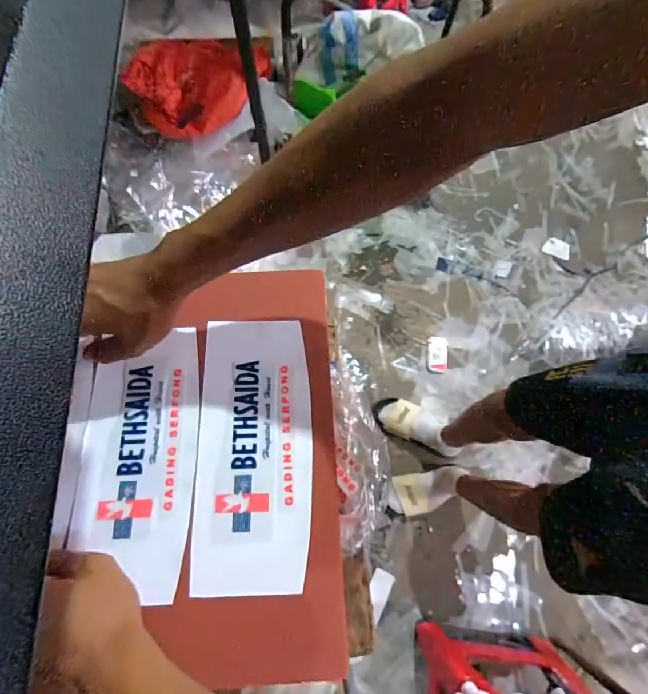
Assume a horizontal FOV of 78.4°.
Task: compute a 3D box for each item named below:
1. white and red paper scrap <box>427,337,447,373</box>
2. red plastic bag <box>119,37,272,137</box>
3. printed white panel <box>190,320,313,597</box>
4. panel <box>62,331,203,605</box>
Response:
[{"bbox_3d":[0.376,0.023,1.312,0.063,0.008,0.116,4,72,1],"label":"white and red paper scrap"},{"bbox_3d":[-0.378,-0.813,1.255,0.436,0.198,0.162,-11,71,-5],"label":"red plastic bag"},{"bbox_3d":[-0.066,0.094,0.388,0.105,0.005,0.252,-2,70,-1],"label":"printed white panel"},{"bbox_3d":[-0.178,0.101,0.382,0.106,0.005,0.240,-3,70,-1],"label":"panel"}]

